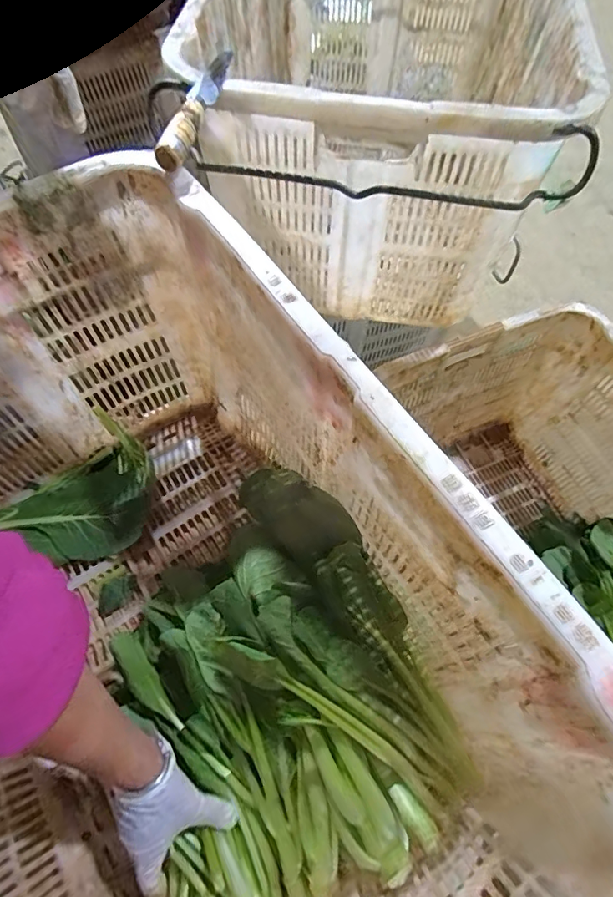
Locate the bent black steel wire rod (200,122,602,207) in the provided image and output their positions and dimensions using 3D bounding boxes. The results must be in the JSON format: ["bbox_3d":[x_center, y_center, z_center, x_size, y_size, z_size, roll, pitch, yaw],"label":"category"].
[{"bbox_3d":[0.092,-0.325,0.517,0.436,0.093,0.026,7,62,2],"label":"bent black steel wire rod"}]

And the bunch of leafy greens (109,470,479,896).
[{"bbox_3d":[-0.046,0.243,0.468,0.306,0.123,0.377,-20,64,-11],"label":"bunch of leafy greens"}]

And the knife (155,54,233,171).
[{"bbox_3d":[-0.107,-0.347,0.461,0.032,0.025,0.211,6,62,2],"label":"knife"}]

